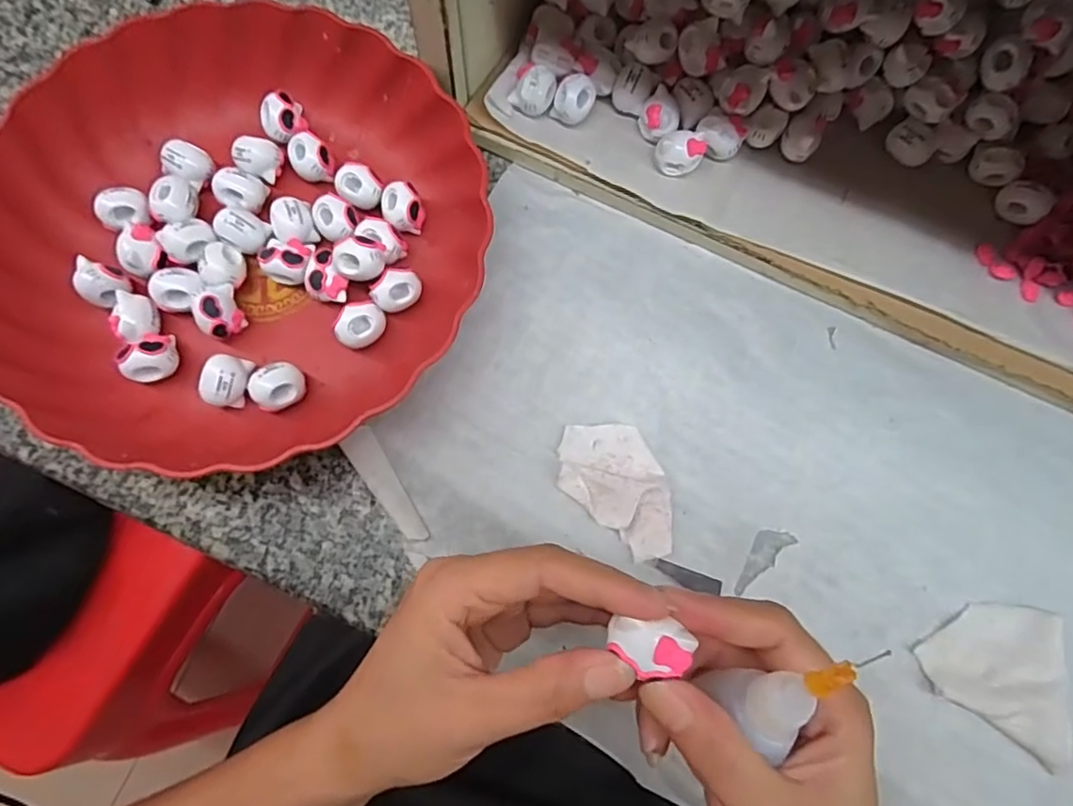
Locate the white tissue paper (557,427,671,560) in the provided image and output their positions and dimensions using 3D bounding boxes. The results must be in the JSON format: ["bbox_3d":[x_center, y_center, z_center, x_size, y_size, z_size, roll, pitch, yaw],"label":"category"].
[{"bbox_3d":[0.043,0.040,0.295,0.045,0.014,0.074,-40,80,-11],"label":"white tissue paper"}]

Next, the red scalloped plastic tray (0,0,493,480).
[{"bbox_3d":[-0.147,-0.084,0.306,0.237,0.051,0.237,-1,75,-2],"label":"red scalloped plastic tray"}]

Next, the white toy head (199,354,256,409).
[{"bbox_3d":[-0.154,-0.010,0.299,0.021,0.020,0.025,9,75,1],"label":"white toy head"}]

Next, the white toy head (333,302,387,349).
[{"bbox_3d":[-0.090,-0.038,0.308,0.018,0.021,0.024,25,76,5],"label":"white toy head"}]

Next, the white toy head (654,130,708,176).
[{"bbox_3d":[0.077,-0.135,0.323,0.025,0.018,0.019,19,76,3],"label":"white toy head"}]

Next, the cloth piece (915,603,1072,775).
[{"bbox_3d":[0.227,0.126,0.285,0.071,0.012,0.060,38,78,8],"label":"cloth piece"}]

